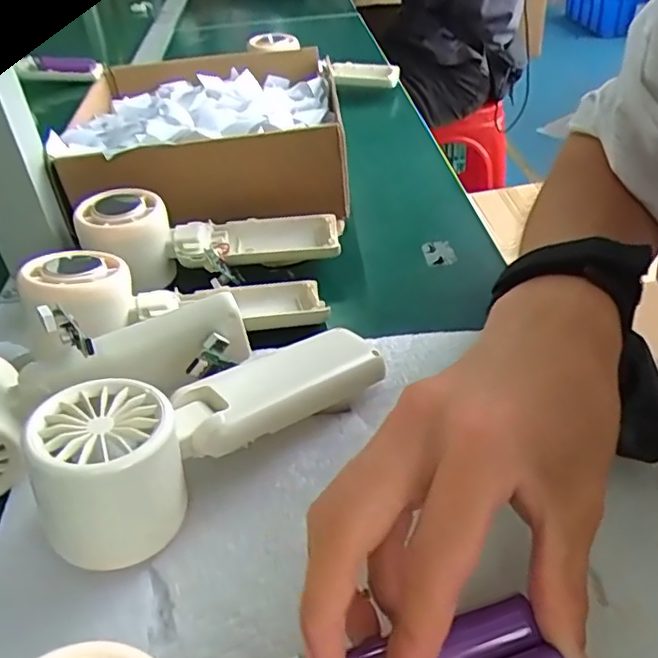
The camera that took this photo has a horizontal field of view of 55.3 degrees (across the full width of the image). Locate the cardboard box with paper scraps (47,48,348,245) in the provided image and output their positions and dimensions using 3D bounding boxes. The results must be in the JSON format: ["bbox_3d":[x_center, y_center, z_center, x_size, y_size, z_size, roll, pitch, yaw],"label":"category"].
[{"bbox_3d":[-0.098,-0.166,0.519,0.215,0.068,0.247,-9,40,-6],"label":"cardboard box with paper scraps"}]

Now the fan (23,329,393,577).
[{"bbox_3d":[-0.047,0.032,0.280,0.054,0.058,0.165,30,50,35],"label":"fan"}]

